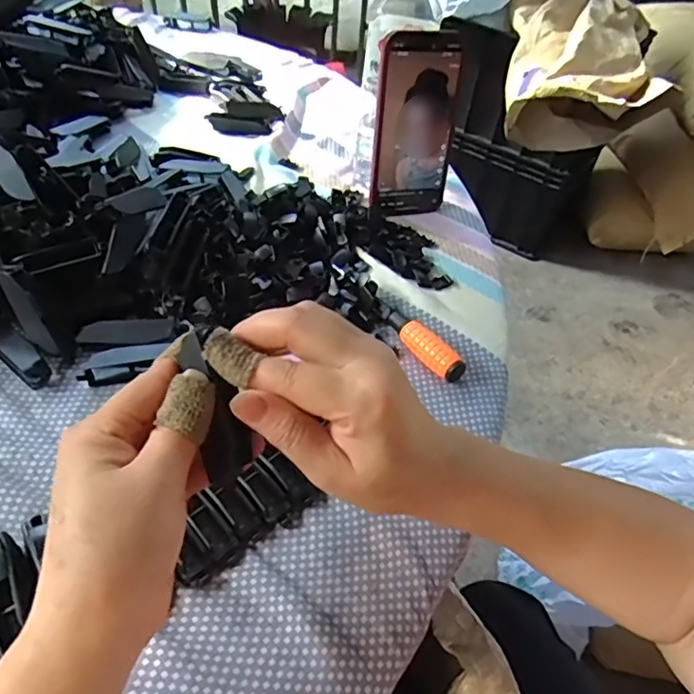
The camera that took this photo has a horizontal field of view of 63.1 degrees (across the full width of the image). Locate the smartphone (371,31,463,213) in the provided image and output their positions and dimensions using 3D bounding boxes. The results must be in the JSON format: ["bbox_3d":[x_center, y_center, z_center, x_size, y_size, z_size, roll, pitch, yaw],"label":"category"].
[{"bbox_3d":[0.062,-0.198,0.517,0.075,0.154,0.016,-7,37,-14],"label":"smartphone"}]

